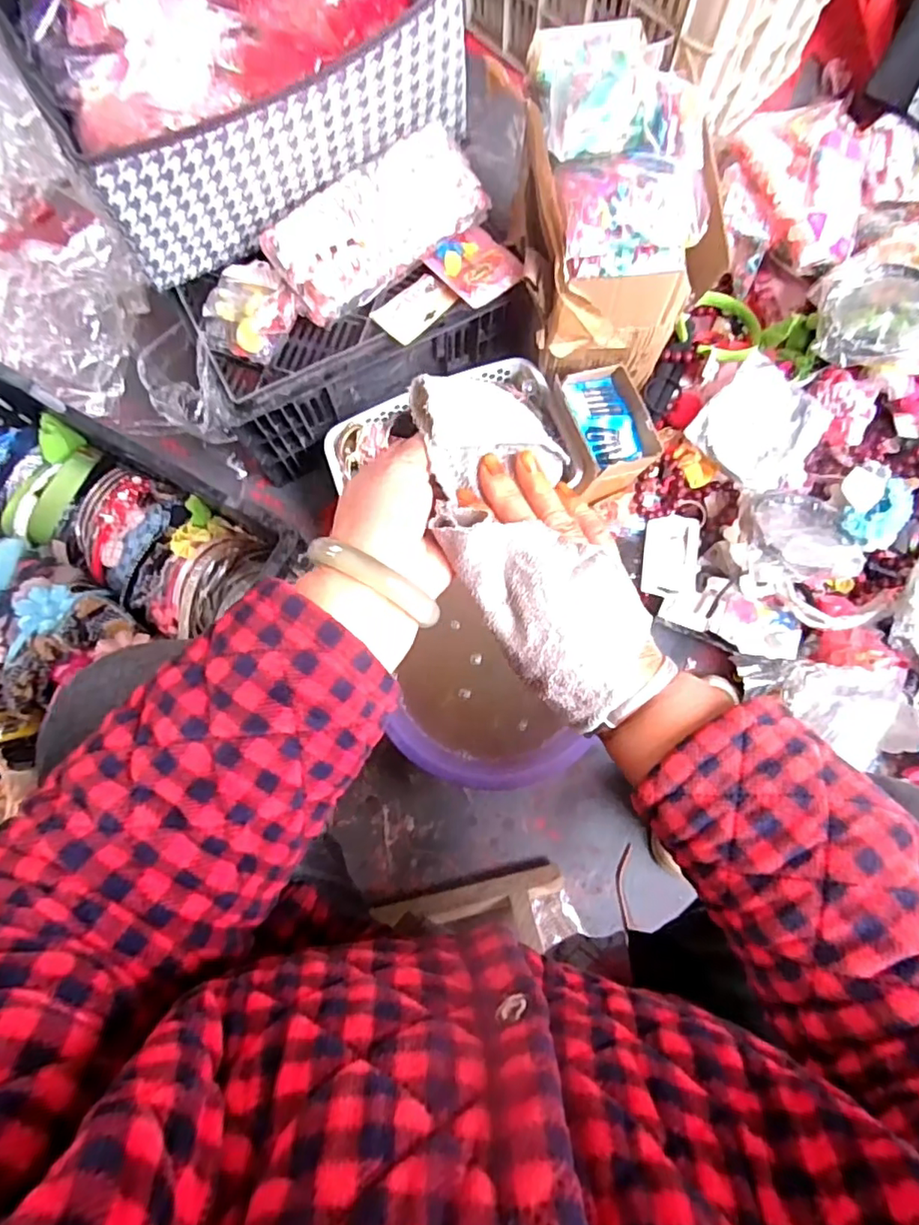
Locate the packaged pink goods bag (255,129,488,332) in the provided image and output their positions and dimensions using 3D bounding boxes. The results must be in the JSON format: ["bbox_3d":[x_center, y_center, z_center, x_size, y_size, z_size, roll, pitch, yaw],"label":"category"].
[{"bbox_3d":[-0.088,-0.412,0.632,0.237,0.066,0.097,-35,82,-6],"label":"packaged pink goods bag"}]

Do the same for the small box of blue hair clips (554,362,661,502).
[{"bbox_3d":[0.183,-0.230,0.758,0.099,0.096,0.138,-20,81,-3],"label":"small box of blue hair clips"}]

